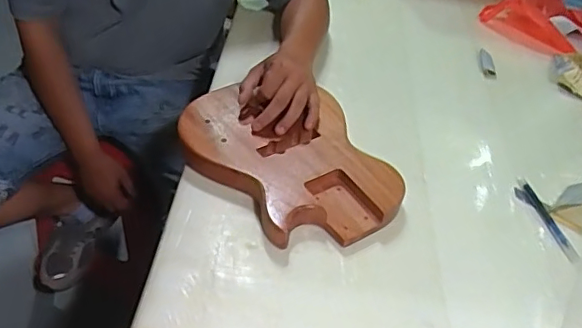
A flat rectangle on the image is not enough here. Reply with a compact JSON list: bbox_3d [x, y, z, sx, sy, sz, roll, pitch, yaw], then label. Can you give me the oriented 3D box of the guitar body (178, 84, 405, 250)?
[{"bbox_3d":[-0.009,-0.008,0.731,0.225,0.040,0.298,-20,49,-24],"label":"guitar body"}]

